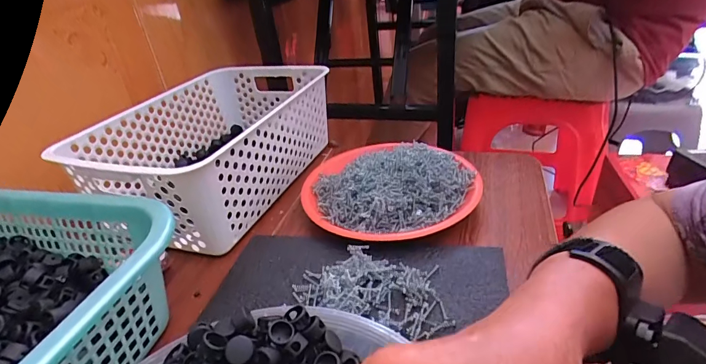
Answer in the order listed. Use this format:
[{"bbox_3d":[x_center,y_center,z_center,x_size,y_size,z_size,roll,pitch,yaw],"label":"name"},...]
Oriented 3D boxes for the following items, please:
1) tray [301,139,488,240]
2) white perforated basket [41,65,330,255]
[{"bbox_3d":[0.041,-0.004,0.451,0.194,0.045,0.186,-6,32,-1],"label":"tray"},{"bbox_3d":[-0.172,-0.048,0.508,0.200,0.106,0.297,9,35,22],"label":"white perforated basket"}]

